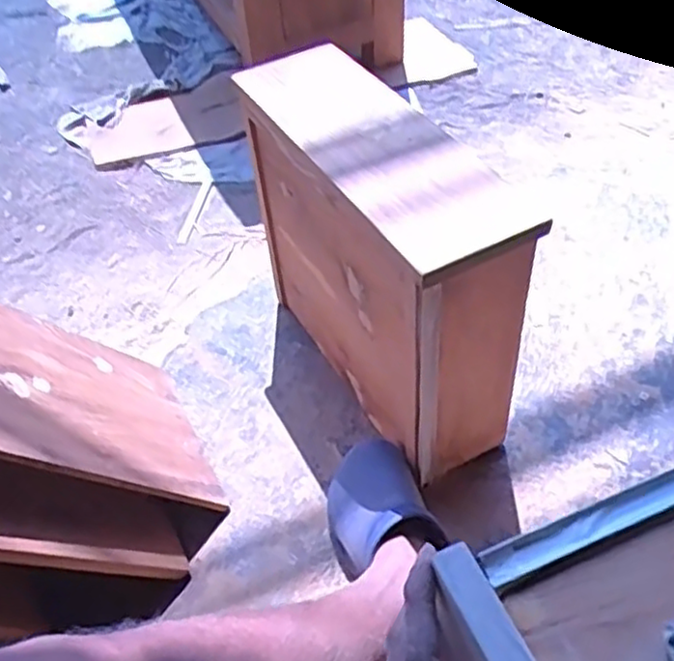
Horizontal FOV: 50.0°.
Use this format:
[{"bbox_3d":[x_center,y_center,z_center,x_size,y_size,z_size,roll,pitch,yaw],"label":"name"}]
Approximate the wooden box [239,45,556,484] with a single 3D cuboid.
[{"bbox_3d":[0.047,-0.075,0.868,0.138,0.364,0.397,-25,50,-15],"label":"wooden box"}]

